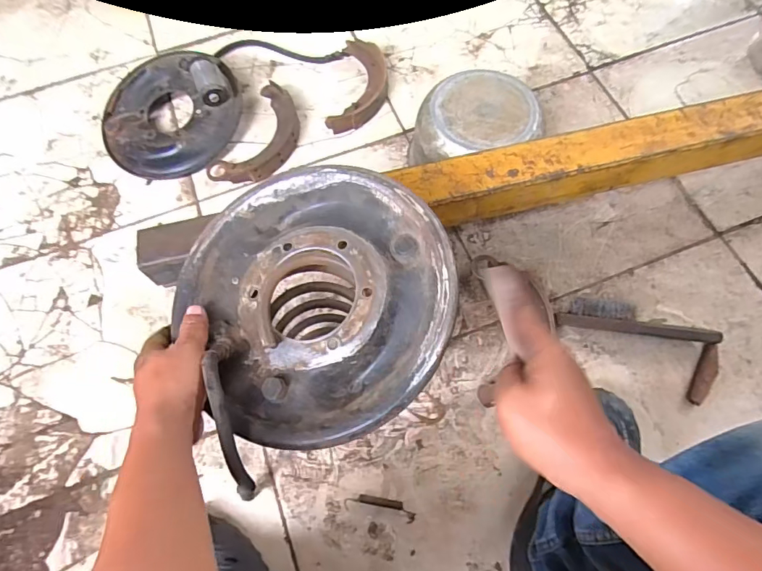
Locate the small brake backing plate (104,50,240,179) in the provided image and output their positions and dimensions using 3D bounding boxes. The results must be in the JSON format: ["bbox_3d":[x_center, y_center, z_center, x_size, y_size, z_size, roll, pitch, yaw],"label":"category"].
[{"bbox_3d":[-0.395,-0.327,0.880,0.266,0.083,0.243,-33,71,-11],"label":"small brake backing plate"}]

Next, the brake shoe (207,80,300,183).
[{"bbox_3d":[-0.223,-0.274,0.882,0.125,0.034,0.225,27,72,12],"label":"brake shoe"}]

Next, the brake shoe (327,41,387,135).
[{"bbox_3d":[-0.038,-0.389,0.920,0.101,0.045,0.217,8,69,5],"label":"brake shoe"}]

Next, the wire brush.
[{"bbox_3d":[0.385,0.053,0.707,0.235,0.039,0.044,7,69,5],"label":"wire brush"}]

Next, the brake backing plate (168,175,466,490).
[{"bbox_3d":[-0.062,0.006,0.436,0.245,0.053,0.258,-1,69,2],"label":"brake backing plate"}]

